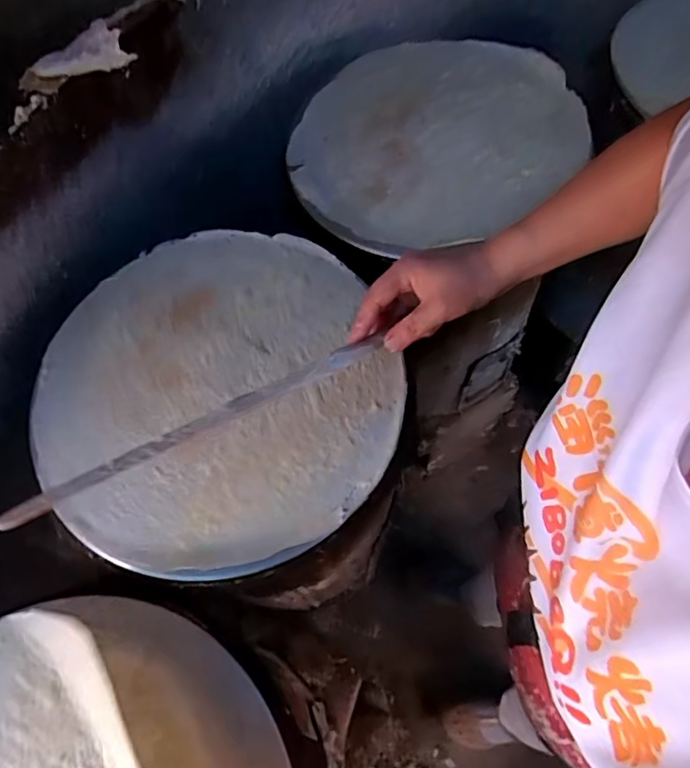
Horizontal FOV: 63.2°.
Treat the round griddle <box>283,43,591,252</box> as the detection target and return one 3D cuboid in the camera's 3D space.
[{"bbox_3d":[0.108,-0.320,0.717,0.365,0.035,0.324,-37,68,-15],"label":"round griddle"}]

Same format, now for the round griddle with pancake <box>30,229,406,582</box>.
[{"bbox_3d":[-0.133,0.000,0.565,0.343,0.020,0.359,-1,63,2],"label":"round griddle with pancake"}]

